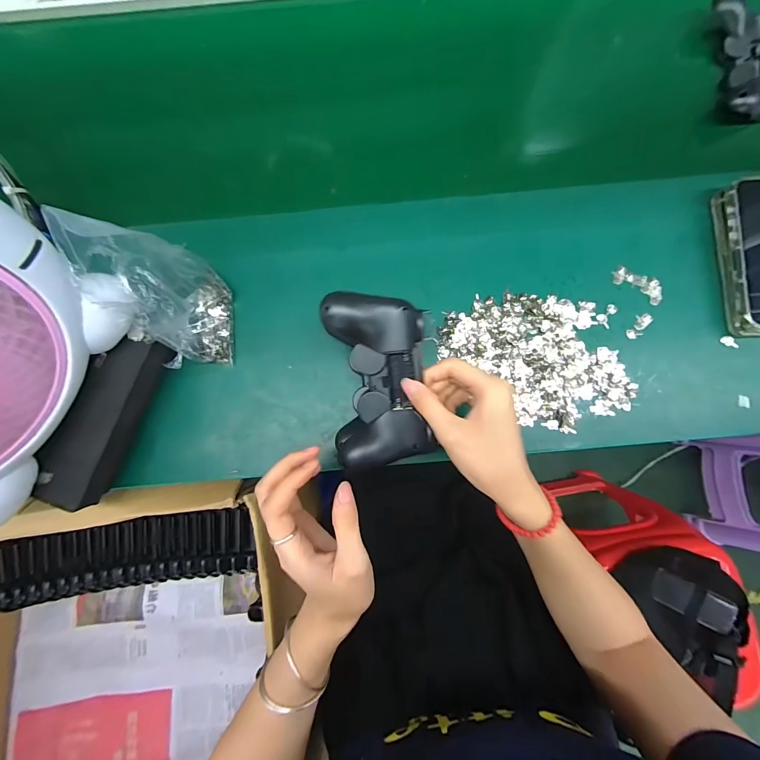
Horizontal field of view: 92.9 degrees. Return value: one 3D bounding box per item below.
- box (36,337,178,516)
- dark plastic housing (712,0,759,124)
[{"bbox_3d":[-0.257,0.038,0.350,0.057,0.058,0.168,26,84,4],"label":"box"},{"bbox_3d":[0.433,-0.371,0.425,0.083,0.039,0.138,0,83,1],"label":"dark plastic housing"}]

